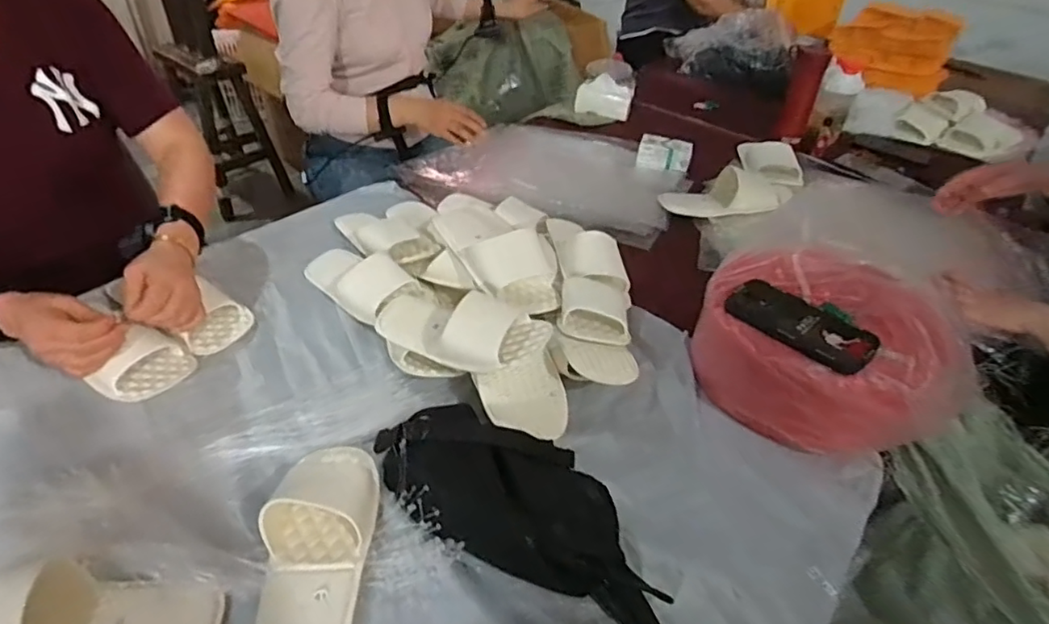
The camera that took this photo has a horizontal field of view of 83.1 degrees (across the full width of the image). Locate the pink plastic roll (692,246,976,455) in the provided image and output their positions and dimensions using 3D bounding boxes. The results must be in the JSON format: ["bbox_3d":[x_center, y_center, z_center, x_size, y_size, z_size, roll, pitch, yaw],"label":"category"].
[{"bbox_3d":[0.387,0.040,0.756,0.276,0.140,0.273,3,41,-3],"label":"pink plastic roll"}]

